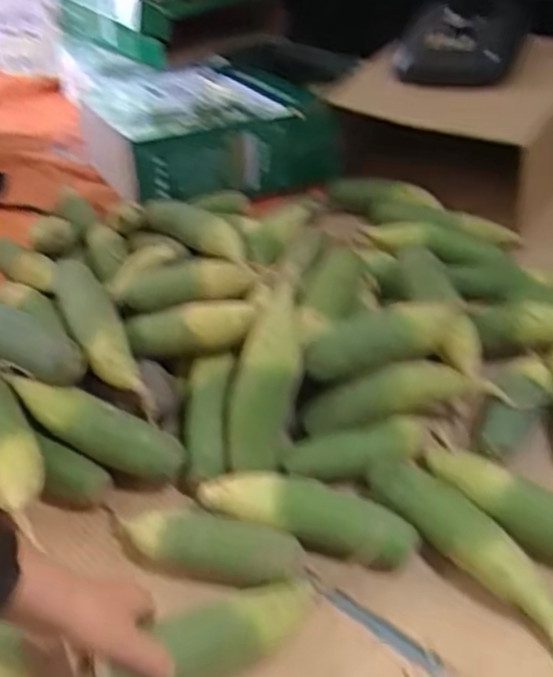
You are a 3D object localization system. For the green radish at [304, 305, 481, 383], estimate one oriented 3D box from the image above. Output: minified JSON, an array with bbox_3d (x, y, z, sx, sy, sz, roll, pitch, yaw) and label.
[{"bbox_3d":[0.136,0.010,0.810,0.218,0.083,0.064,-4,41,-18],"label":"green radish"}]

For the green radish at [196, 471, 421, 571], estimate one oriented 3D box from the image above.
[{"bbox_3d":[0.029,0.178,0.699,0.215,0.048,0.063,12,46,19],"label":"green radish"}]

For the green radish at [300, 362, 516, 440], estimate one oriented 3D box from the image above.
[{"bbox_3d":[0.137,0.065,0.776,0.220,0.055,0.047,-12,43,-6],"label":"green radish"}]

